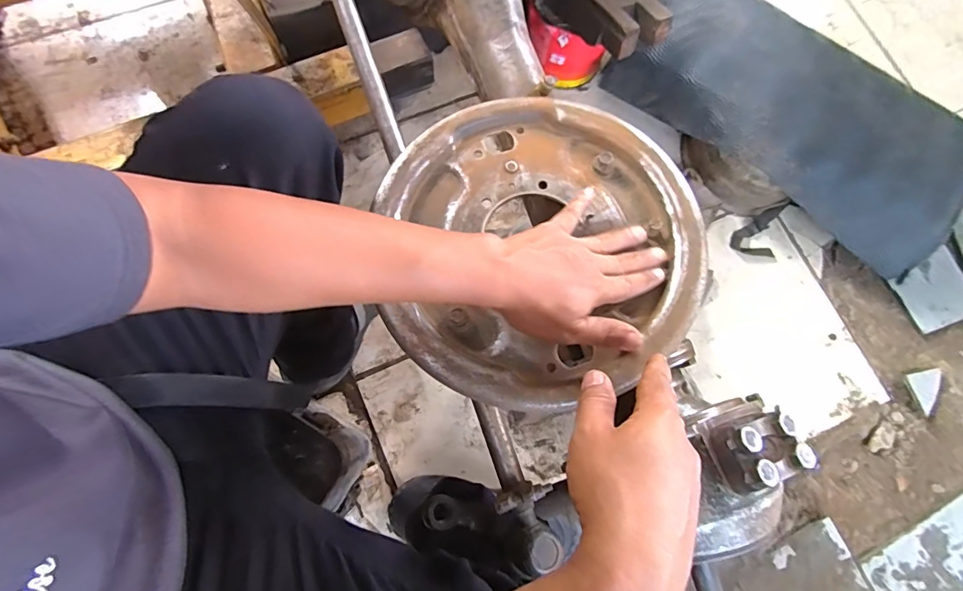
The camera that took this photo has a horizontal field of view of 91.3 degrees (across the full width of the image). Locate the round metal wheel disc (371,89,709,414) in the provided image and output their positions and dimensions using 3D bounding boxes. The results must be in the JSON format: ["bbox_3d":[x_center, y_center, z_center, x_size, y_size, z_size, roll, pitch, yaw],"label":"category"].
[{"bbox_3d":[0.053,-0.055,0.428,0.275,0.046,0.293,0,79,0],"label":"round metal wheel disc"}]

